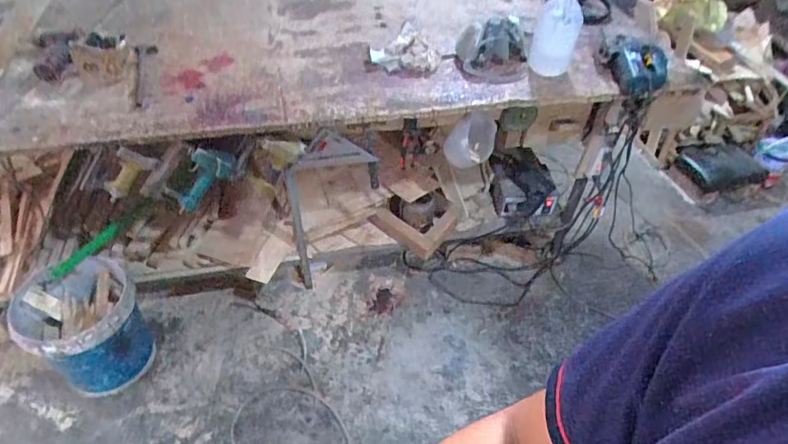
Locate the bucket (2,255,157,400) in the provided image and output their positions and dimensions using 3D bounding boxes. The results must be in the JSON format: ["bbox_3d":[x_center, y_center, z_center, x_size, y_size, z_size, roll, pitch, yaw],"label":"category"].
[{"bbox_3d":[-0.844,0.298,1.390,0.292,0.294,0.274,1,46,-1],"label":"bucket"}]

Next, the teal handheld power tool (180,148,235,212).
[{"bbox_3d":[-0.493,-0.119,1.292,0.106,0.229,0.048,13,44,-36],"label":"teal handheld power tool"}]

